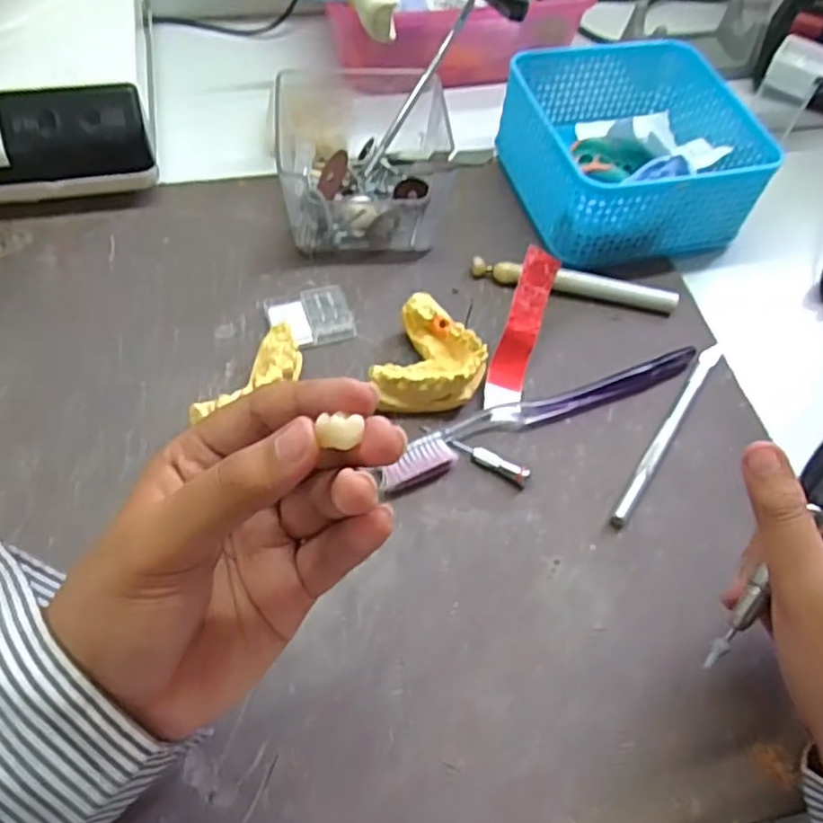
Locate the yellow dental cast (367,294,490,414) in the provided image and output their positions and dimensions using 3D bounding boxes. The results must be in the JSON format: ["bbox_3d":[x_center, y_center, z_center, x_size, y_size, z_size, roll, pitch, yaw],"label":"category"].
[{"bbox_3d":[0.012,-0.024,0.364,0.050,0.026,0.062,22,59,9],"label":"yellow dental cast"}]

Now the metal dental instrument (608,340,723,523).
[{"bbox_3d":[0.134,0.006,0.367,0.010,0.007,0.133,32,61,14],"label":"metal dental instrument"}]

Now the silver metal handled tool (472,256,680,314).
[{"bbox_3d":[0.095,-0.075,0.412,0.118,0.013,0.013,9,58,1],"label":"silver metal handled tool"}]

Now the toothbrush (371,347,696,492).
[{"bbox_3d":[0.068,-0.002,0.364,0.185,0.010,0.021,-22,62,-17],"label":"toothbrush"}]

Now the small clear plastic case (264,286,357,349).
[{"bbox_3d":[-0.055,-0.053,0.388,0.042,0.007,0.037,-13,60,-13],"label":"small clear plastic case"}]

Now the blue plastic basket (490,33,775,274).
[{"bbox_3d":[0.134,-0.162,0.441,0.132,0.059,0.129,-12,60,-12],"label":"blue plastic basket"}]

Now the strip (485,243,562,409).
[{"bbox_3d":[0.058,-0.042,0.373,0.020,0.006,0.084,18,92,-16],"label":"strip"}]

